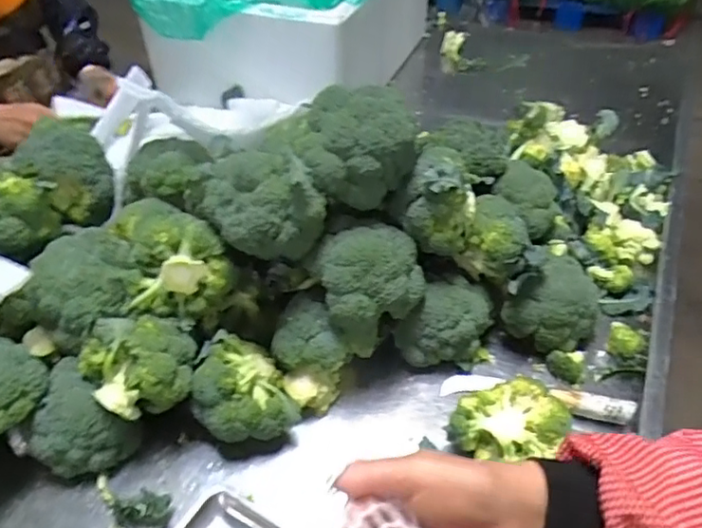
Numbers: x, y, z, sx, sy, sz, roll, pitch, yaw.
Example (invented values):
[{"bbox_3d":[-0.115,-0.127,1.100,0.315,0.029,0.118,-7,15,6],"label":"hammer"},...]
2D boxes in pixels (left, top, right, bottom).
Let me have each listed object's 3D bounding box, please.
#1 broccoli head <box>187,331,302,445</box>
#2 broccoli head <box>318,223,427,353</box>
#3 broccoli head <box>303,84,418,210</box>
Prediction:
[{"bbox_3d":[-0.122,0.133,0.633,0.105,0.079,0.108,-19,46,-17],"label":"broccoli head"},{"bbox_3d":[0.026,0.027,0.655,0.113,0.127,0.100,2,43,5],"label":"broccoli head"},{"bbox_3d":[0.010,-0.127,0.622,0.120,0.102,0.087,-8,43,-6],"label":"broccoli head"}]

